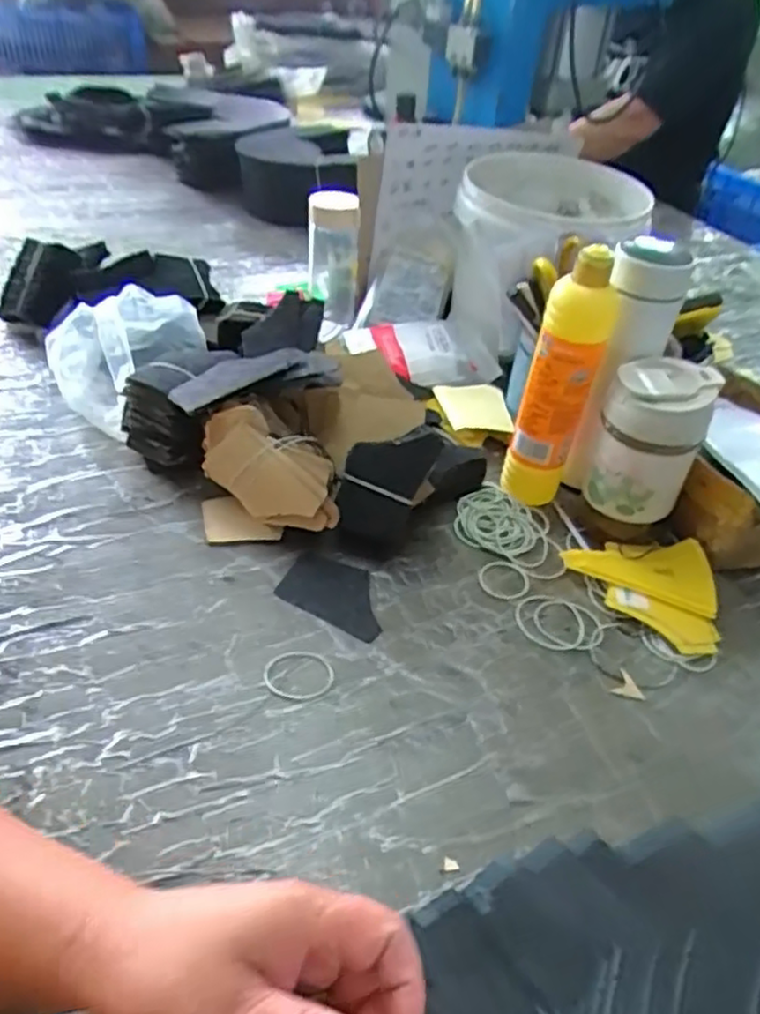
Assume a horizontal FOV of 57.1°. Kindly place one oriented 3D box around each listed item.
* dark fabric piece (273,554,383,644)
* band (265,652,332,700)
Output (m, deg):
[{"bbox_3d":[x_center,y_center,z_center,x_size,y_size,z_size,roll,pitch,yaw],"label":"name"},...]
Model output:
[{"bbox_3d":[-0.034,0.069,0.567,0.093,0.008,0.060,21,47,21],"label":"dark fabric piece"},{"bbox_3d":[-0.058,0.120,0.502,0.050,0.004,0.041,-6,43,-14],"label":"band"}]

